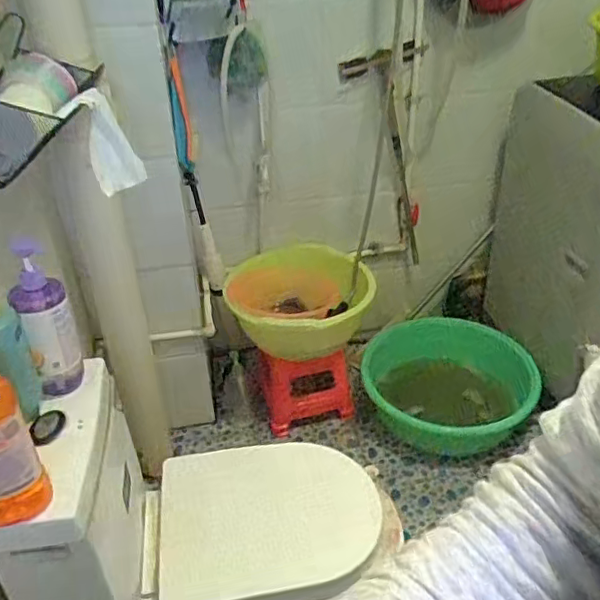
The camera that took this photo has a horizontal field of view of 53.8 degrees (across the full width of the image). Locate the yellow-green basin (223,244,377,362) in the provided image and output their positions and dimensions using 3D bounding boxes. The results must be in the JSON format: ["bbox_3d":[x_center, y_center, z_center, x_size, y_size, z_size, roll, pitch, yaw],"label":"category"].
[{"bbox_3d":[0.024,0.004,1.866,0.482,0.243,0.455,-2,32,1],"label":"yellow-green basin"}]

